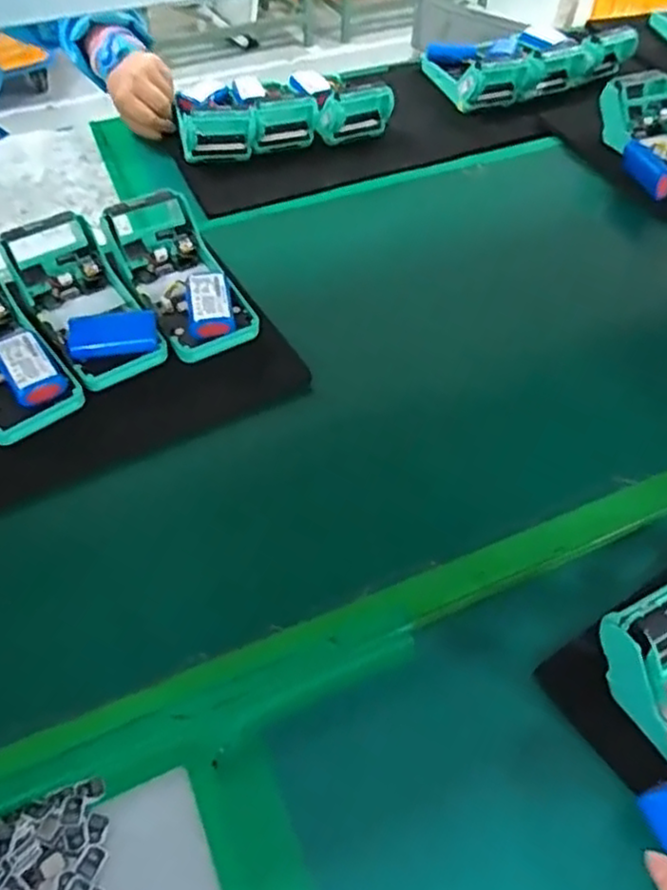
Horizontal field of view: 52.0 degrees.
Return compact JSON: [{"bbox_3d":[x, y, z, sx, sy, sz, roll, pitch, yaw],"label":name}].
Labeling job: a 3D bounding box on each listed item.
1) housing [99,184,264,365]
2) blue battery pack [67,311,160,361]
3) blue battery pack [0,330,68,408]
[{"bbox_3d":[-0.131,-0.144,0.598,0.080,0.077,0.156,-24,54,-21],"label":"housing"},{"bbox_3d":[-0.176,-0.087,0.549,0.069,0.018,0.037,-6,79,-3],"label":"blue battery pack"},{"bbox_3d":[-0.233,-0.058,0.521,0.038,0.017,0.066,-30,56,-25],"label":"blue battery pack"}]

